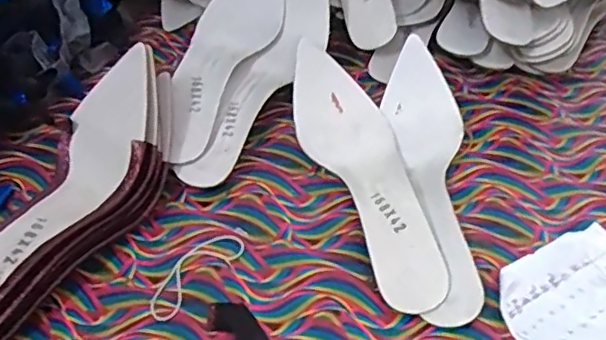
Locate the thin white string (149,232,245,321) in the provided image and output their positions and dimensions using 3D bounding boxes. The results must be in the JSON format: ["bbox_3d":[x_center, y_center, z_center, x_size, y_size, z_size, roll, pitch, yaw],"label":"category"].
[{"bbox_3d":[-0.085,0.078,0.457,0.032,0.004,0.091,35,56,25],"label":"thin white string"}]

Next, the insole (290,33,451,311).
[{"bbox_3d":[0.052,-0.007,0.490,0.078,0.038,0.252,-11,50,-11],"label":"insole"}]

